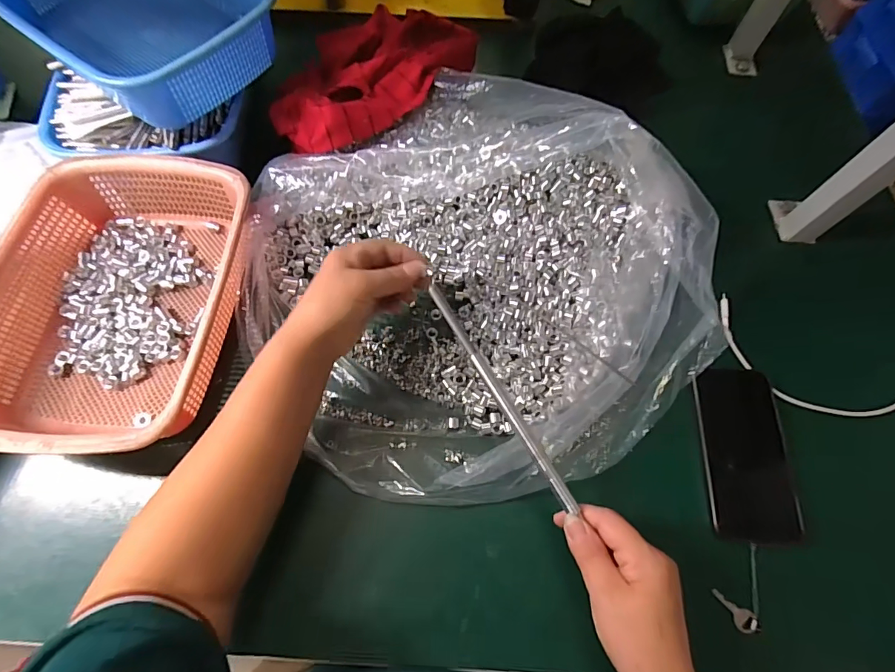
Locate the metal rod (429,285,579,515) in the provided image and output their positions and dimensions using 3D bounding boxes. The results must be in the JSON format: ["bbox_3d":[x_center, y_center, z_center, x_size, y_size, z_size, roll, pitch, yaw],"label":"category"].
[{"bbox_3d":[0.042,0.048,0.350,0.008,0.006,0.202,-31,86,-12],"label":"metal rod"}]

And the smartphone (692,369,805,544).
[{"bbox_3d":[0.277,0.107,0.408,0.075,0.013,0.150,3,67,-1],"label":"smartphone"}]

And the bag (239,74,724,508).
[{"bbox_3d":[0.036,-0.076,0.444,0.442,0.073,0.426,-25,70,-10],"label":"bag"}]

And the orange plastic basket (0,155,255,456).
[{"bbox_3d":[-0.309,-0.036,0.421,0.211,0.075,0.287,4,67,0],"label":"orange plastic basket"}]

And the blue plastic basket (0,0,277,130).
[{"bbox_3d":[-0.330,-0.341,0.475,0.265,0.104,0.174,38,71,13],"label":"blue plastic basket"}]

